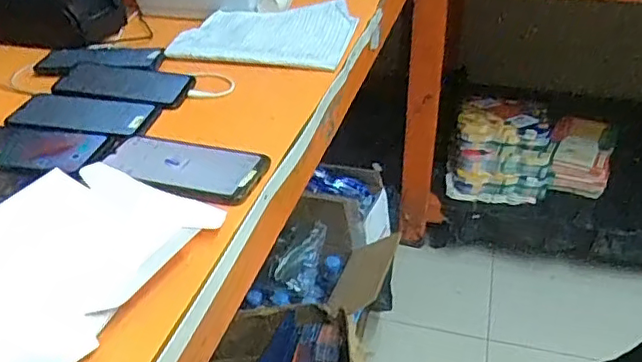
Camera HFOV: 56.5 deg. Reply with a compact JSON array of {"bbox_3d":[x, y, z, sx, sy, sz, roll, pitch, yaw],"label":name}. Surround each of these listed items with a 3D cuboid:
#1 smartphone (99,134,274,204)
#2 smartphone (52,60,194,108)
[{"bbox_3d":[-0.140,-0.016,0.604,0.166,0.010,0.083,9,36,16],"label":"smartphone"},{"bbox_3d":[-0.253,-0.126,0.766,0.173,0.011,0.085,6,36,12],"label":"smartphone"}]

